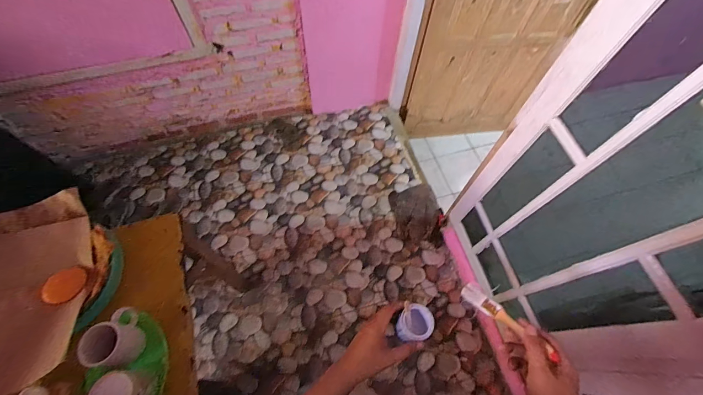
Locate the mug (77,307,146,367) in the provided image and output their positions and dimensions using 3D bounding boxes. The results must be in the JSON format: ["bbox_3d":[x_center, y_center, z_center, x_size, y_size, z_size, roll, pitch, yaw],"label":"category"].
[{"bbox_3d":[-0.521,0.312,0.680,0.088,0.082,0.111,-22,66,-12],"label":"mug"}]

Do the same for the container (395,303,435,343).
[{"bbox_3d":[0.112,0.223,0.545,0.056,0.044,0.064,31,67,13],"label":"container"}]

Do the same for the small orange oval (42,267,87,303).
[{"bbox_3d":[-0.742,0.226,0.801,0.021,0.074,0.090,3,69,40],"label":"small orange oval"}]

